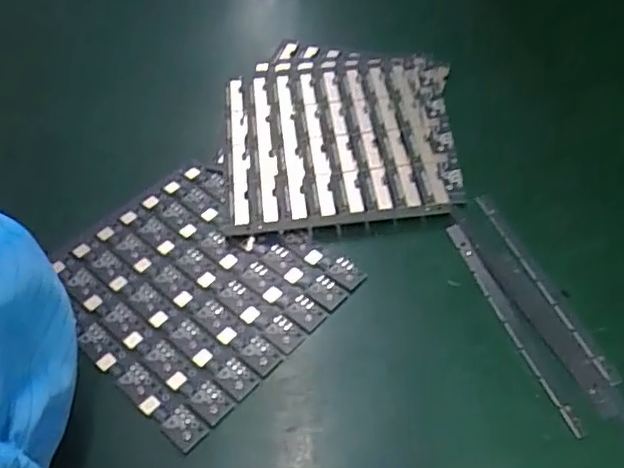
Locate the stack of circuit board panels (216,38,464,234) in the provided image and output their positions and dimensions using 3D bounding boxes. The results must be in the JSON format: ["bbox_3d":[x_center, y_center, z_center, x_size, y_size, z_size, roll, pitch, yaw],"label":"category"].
[{"bbox_3d":[0.012,-0.053,0.304,0.109,0.009,0.125,-4,49,-1],"label":"stack of circuit board panels"}]

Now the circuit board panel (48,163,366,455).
[{"bbox_3d":[-0.050,0.018,0.251,0.105,0.004,0.093,33,58,27],"label":"circuit board panel"}]

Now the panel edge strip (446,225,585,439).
[{"bbox_3d":[0.074,0.032,0.235,0.007,0.004,0.092,-15,50,-10],"label":"panel edge strip"}]

